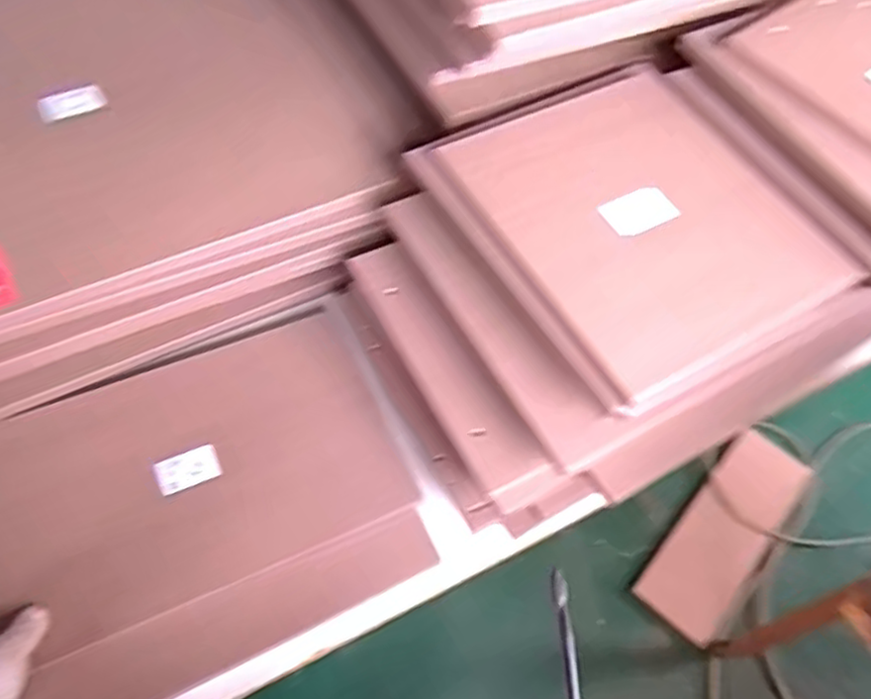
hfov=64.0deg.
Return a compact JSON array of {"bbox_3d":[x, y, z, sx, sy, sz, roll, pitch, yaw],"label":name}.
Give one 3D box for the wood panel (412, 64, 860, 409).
[{"bbox_3d":[0.210,-0.144,0.731,0.339,0.030,0.360,-26,65,-18],"label":"wood panel"}]

